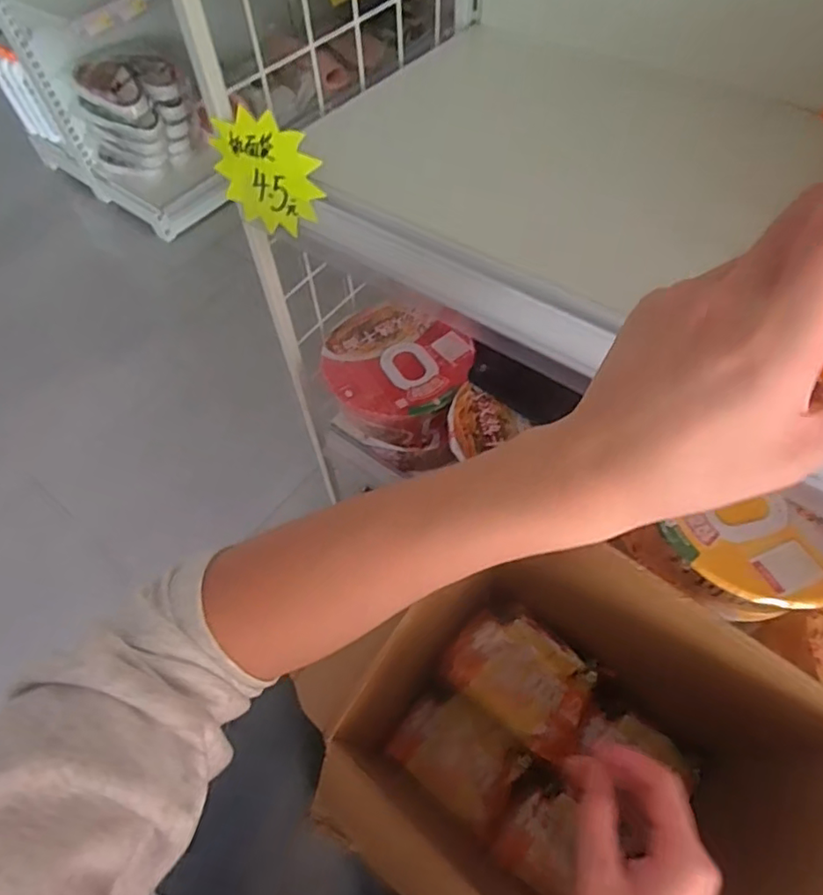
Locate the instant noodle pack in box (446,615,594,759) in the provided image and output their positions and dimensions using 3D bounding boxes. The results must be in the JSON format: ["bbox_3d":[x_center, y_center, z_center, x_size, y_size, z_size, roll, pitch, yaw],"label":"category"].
[{"bbox_3d":[0.121,0.249,0.632,0.149,0.035,0.106,31,65,22],"label":"instant noodle pack in box"}]

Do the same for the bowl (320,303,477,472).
[{"bbox_3d":[-0.016,-0.073,0.654,0.159,0.075,0.174,8,58,9],"label":"bowl"}]

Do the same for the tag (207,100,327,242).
[{"bbox_3d":[-0.107,-0.203,0.432,0.097,0.078,0.008,43,46,5],"label":"tag"}]

